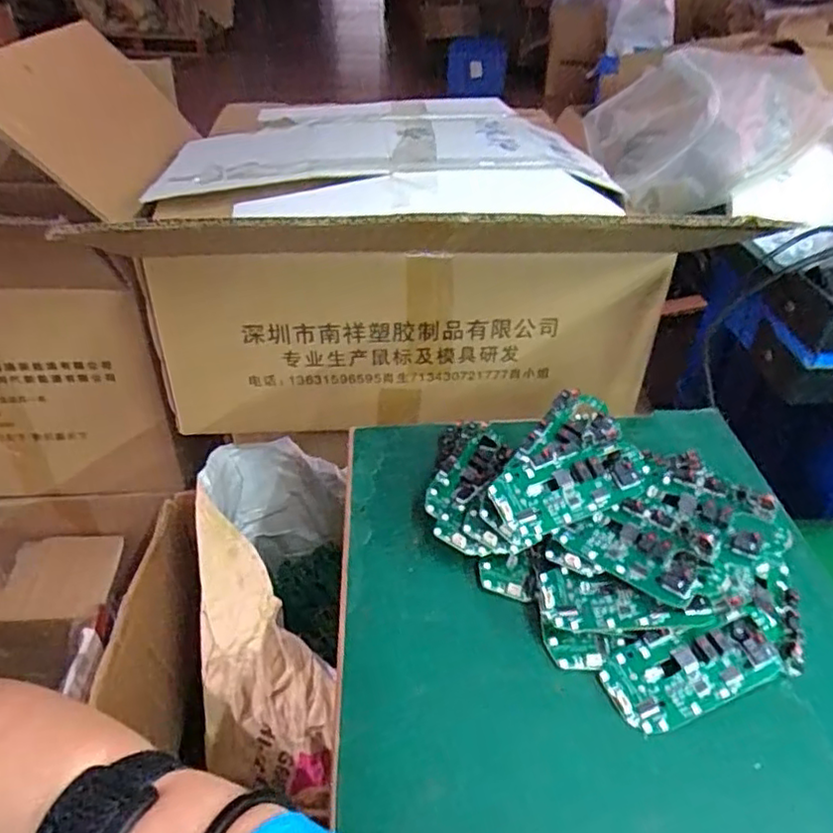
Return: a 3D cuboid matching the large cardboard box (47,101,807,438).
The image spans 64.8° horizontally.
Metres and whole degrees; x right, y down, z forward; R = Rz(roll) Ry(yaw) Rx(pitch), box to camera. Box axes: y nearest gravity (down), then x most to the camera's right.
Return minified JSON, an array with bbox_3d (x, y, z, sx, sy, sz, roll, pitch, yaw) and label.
[{"bbox_3d":[-0.020,-0.165,0.705,0.479,0.247,0.271,-5,36,-6],"label":"large cardboard box"}]

